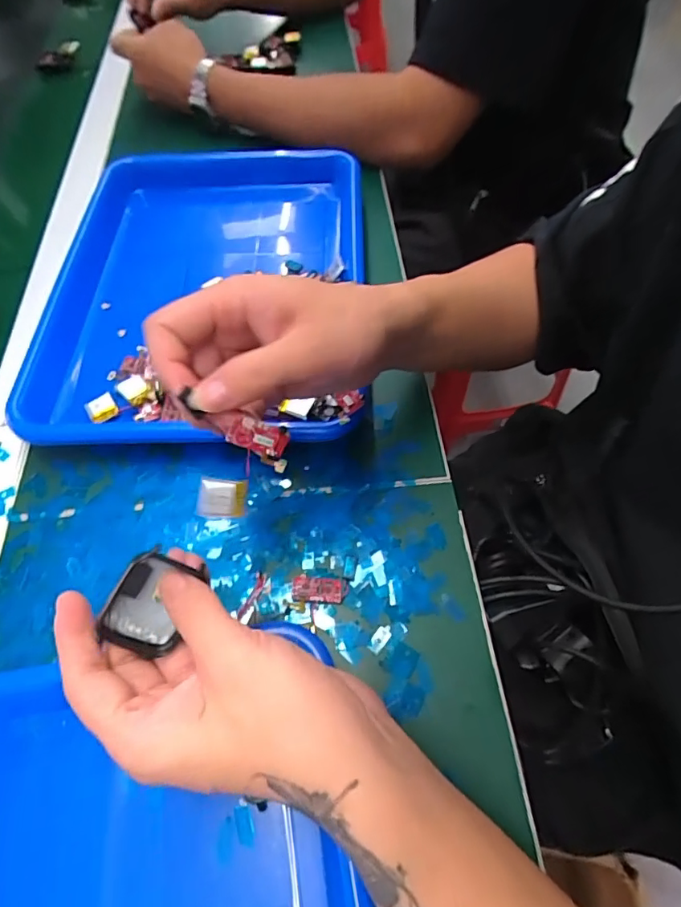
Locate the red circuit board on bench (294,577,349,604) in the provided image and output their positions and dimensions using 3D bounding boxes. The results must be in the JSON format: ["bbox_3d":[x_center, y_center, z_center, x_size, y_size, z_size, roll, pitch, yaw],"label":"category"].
[{"bbox_3d":[-0.012,0.083,0.311,0.033,0.006,0.015,0,60,2],"label":"red circuit board on bench"}]

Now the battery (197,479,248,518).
[{"bbox_3d":[-0.059,0.022,0.254,0.023,0.004,0.019,4,99,-18],"label":"battery"}]

